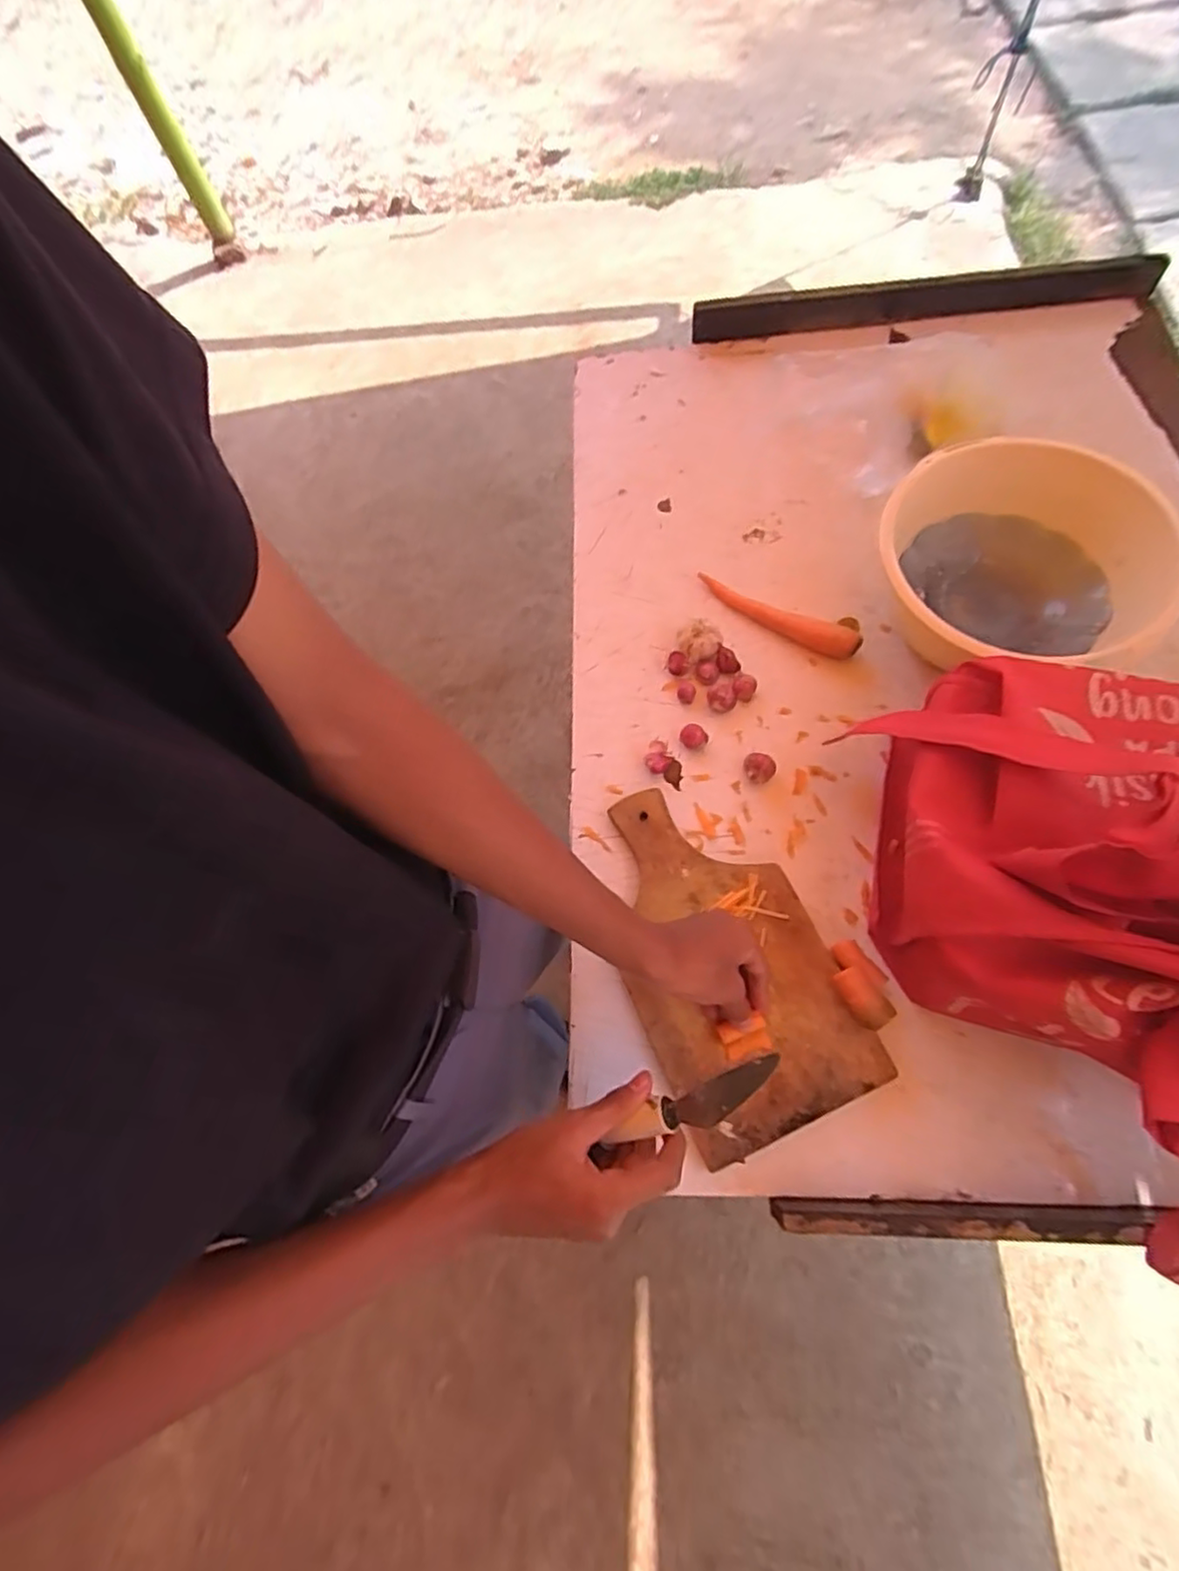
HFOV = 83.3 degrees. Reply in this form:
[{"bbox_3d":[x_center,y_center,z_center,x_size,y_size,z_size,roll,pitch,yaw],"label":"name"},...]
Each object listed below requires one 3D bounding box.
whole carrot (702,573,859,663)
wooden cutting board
[{"bbox_3d":[0.187,-0.173,0.673,0.174,0.029,0.024,31,75,18],"label":"whole carrot"},{"bbox_3d":[0.107,0.138,0.558,0.164,0.021,0.297,-19,66,-7],"label":"wooden cutting board"}]

